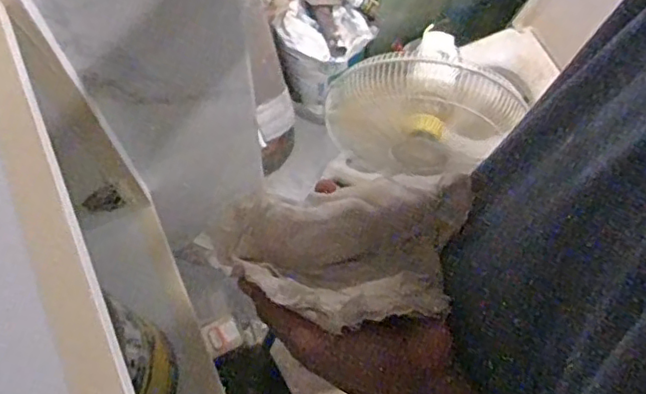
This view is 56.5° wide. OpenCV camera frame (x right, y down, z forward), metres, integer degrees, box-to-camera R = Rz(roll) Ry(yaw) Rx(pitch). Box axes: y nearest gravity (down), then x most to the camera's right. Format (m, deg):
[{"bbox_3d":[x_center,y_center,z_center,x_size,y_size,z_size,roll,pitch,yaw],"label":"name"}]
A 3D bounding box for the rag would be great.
[{"bbox_3d":[0.011,0.030,0.403,0.170,0.053,0.107,6,68,0],"label":"rag"}]

